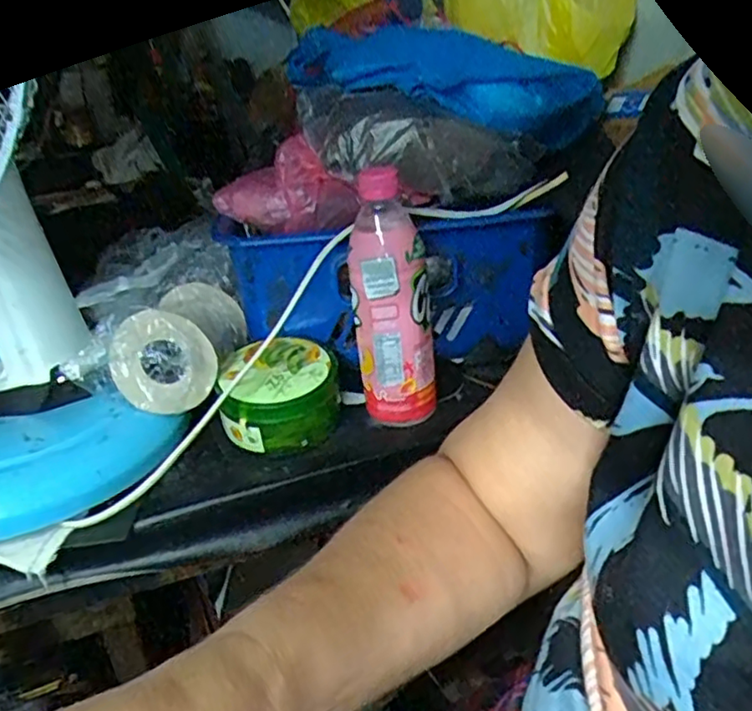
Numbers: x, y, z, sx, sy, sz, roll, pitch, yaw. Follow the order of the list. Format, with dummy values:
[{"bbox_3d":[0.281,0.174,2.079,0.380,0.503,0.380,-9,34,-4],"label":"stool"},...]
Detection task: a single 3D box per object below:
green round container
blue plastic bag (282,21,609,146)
[{"bbox_3d":[-0.082,0.035,0.560,0.099,0.076,0.085,-11,27,-12],"label":"green round container"},{"bbox_3d":[0.050,-0.245,0.563,0.281,0.070,0.072,15,30,8],"label":"blue plastic bag"}]

